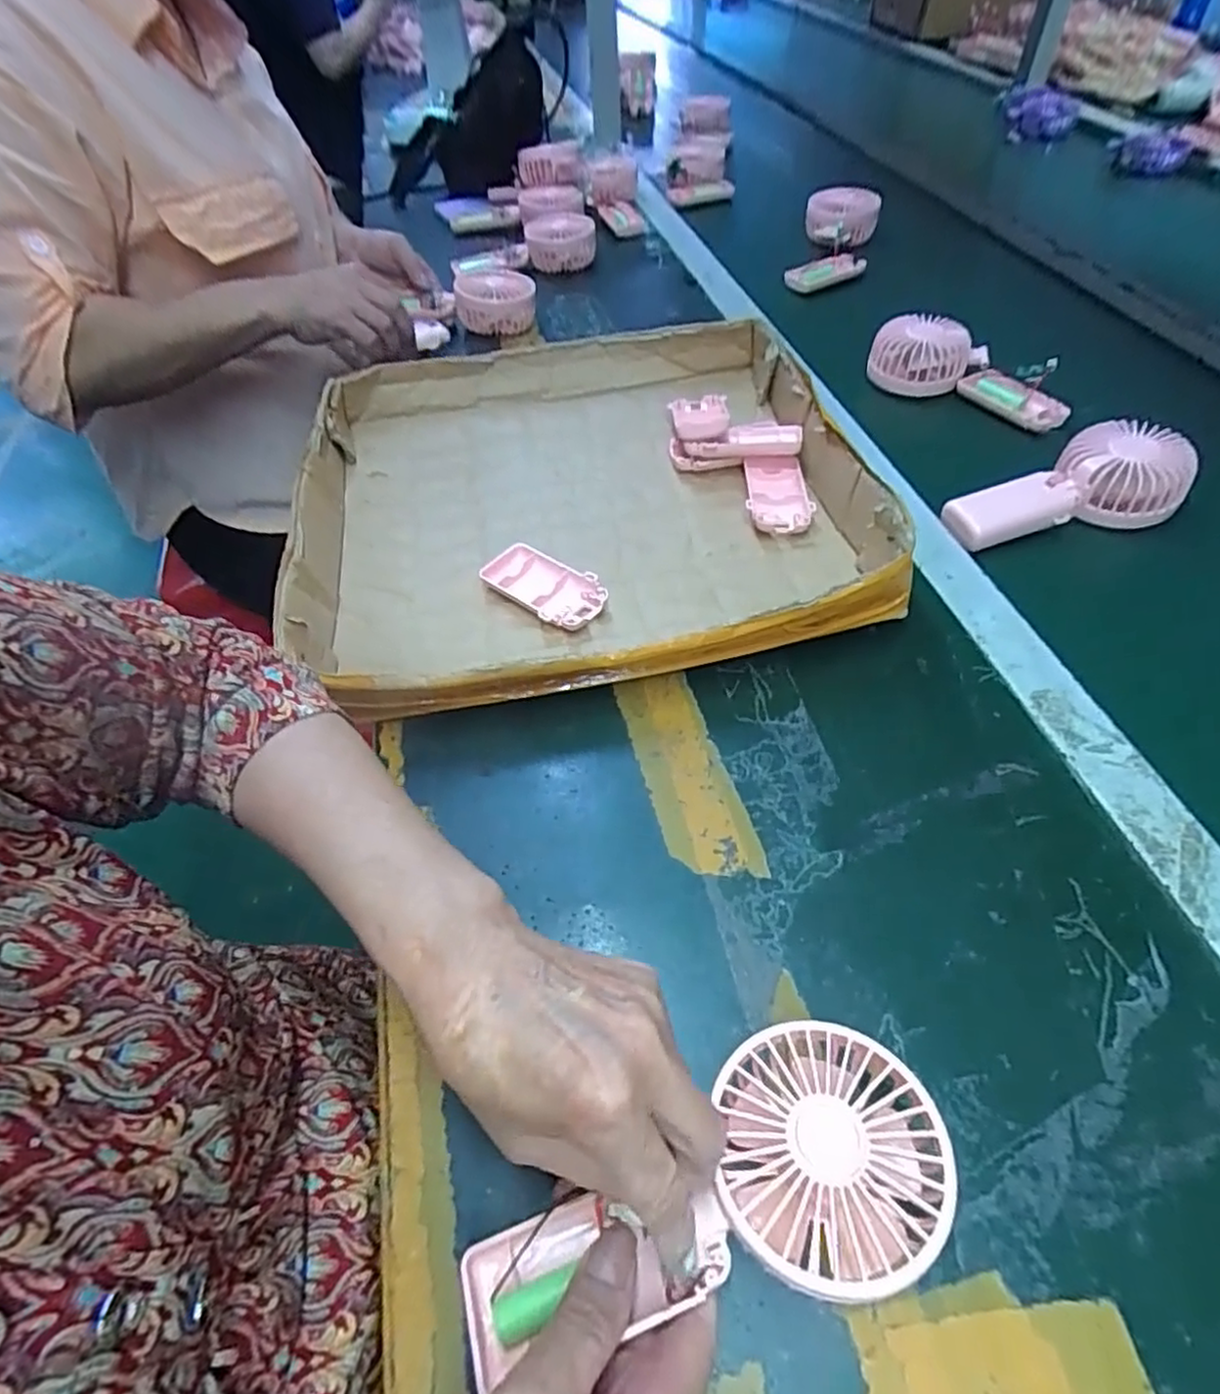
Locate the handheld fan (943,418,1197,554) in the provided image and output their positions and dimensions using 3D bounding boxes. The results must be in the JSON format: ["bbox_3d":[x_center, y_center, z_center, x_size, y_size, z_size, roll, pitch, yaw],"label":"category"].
[{"bbox_3d":[0.342,-0.153,0.513,0.171,0.046,0.085,-19,53,-12],"label":"handheld fan"}]

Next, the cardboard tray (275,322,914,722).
[{"bbox_3d":[-0.026,-0.160,0.532,0.399,0.061,0.384,-9,52,-3],"label":"cardboard tray"}]

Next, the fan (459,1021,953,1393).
[{"bbox_3d":[0.034,0.188,0.257,0.181,0.031,0.080,-22,53,-2],"label":"fan"}]

